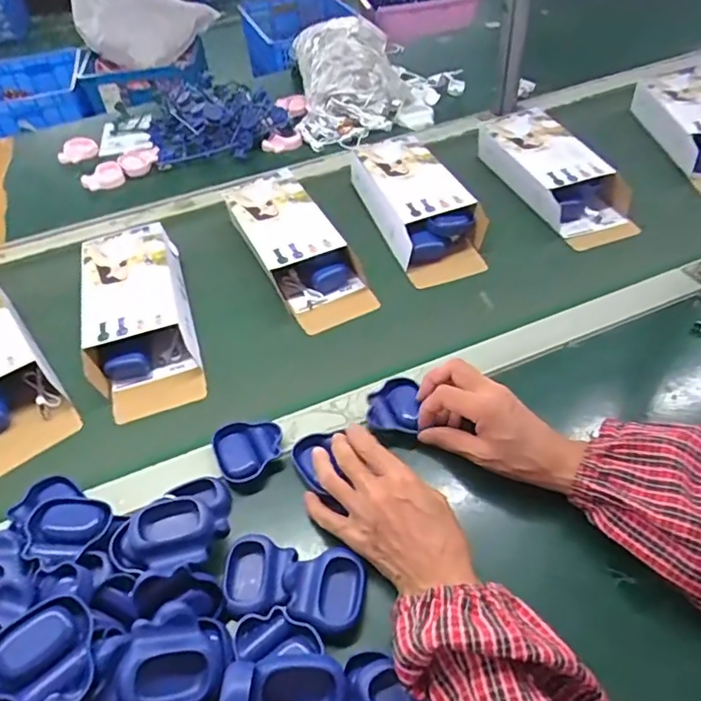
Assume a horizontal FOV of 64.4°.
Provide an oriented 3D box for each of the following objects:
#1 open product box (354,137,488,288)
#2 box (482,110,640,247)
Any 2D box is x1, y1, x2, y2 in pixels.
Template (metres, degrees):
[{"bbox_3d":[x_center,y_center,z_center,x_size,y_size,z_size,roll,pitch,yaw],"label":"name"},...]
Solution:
[{"bbox_3d":[0.094,-0.190,0.726,0.113,0.059,0.249,-16,49,-9],"label":"open product box"},{"bbox_3d":[0.269,-0.232,0.733,0.107,0.062,0.256,-17,50,-10],"label":"box"}]

